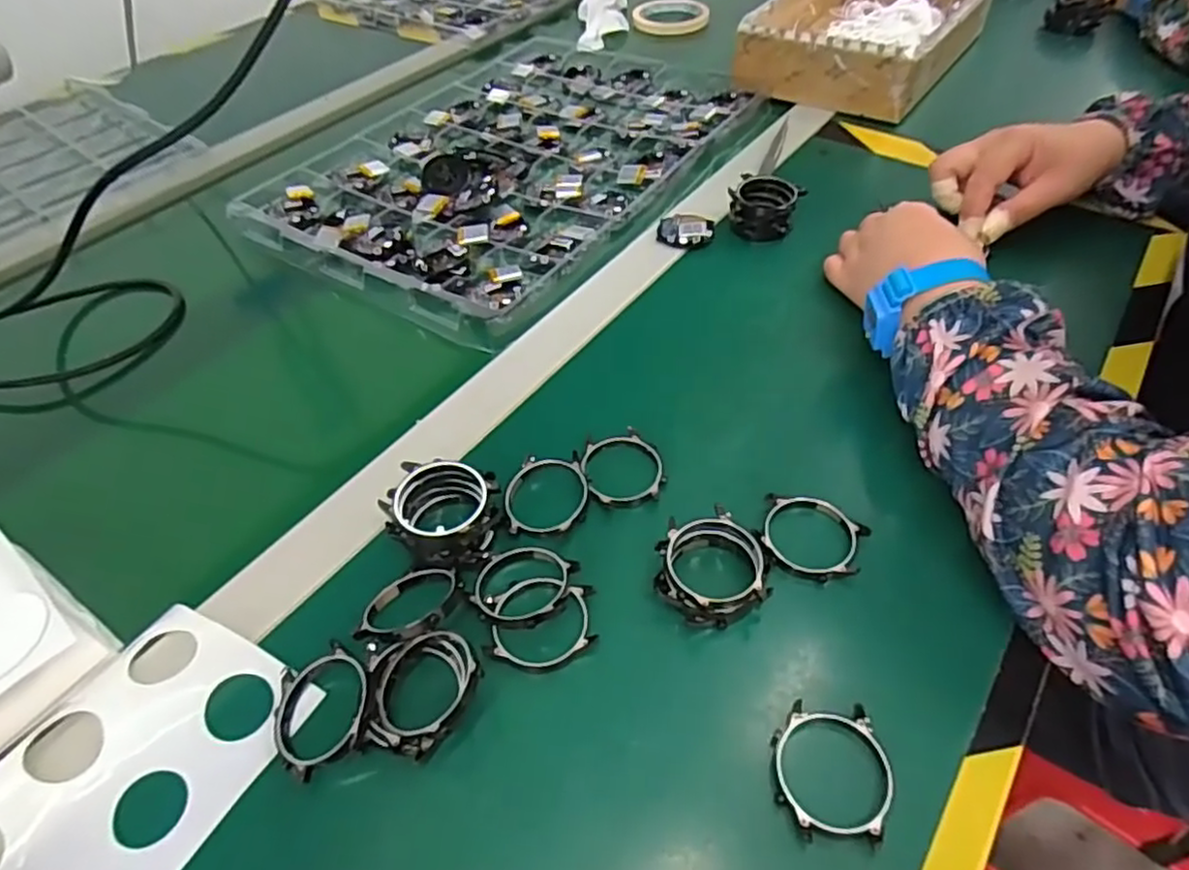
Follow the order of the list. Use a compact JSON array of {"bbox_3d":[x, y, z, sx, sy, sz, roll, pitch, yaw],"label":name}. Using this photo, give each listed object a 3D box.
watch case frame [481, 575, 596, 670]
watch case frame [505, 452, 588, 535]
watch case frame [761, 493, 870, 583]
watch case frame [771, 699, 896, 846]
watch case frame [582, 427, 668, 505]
[{"bbox_3d":[-0.024,0.087,0.321,0.049,0.010,0.045,3,49,5],"label":"watch case frame"},{"bbox_3d":[-0.026,0.032,0.369,0.044,0.008,0.047,-3,56,8],"label":"watch case frame"},{"bbox_3d":[0.110,0.050,0.349,0.052,0.011,0.045,17,52,16],"label":"watch case frame"},{"bbox_3d":[0.096,0.134,0.277,0.046,0.008,0.050,3,49,5],"label":"watch case frame"},{"bbox_3d":[0.015,0.016,0.383,0.045,0.008,0.049,-13,50,-9],"label":"watch case frame"}]

